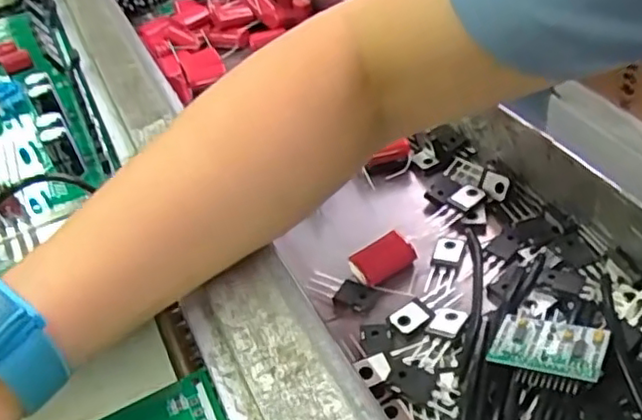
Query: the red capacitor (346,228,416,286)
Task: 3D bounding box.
[{"bbox_3d":[0.034,0.026,0.352,0.034,0.012,0.021,-23,43,-22],"label":"red capacitor"}]

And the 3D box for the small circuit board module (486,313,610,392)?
[{"bbox_3d":[0.097,0.061,0.277,0.045,0.004,0.038,7,37,35],"label":"small circuit board module"}]

